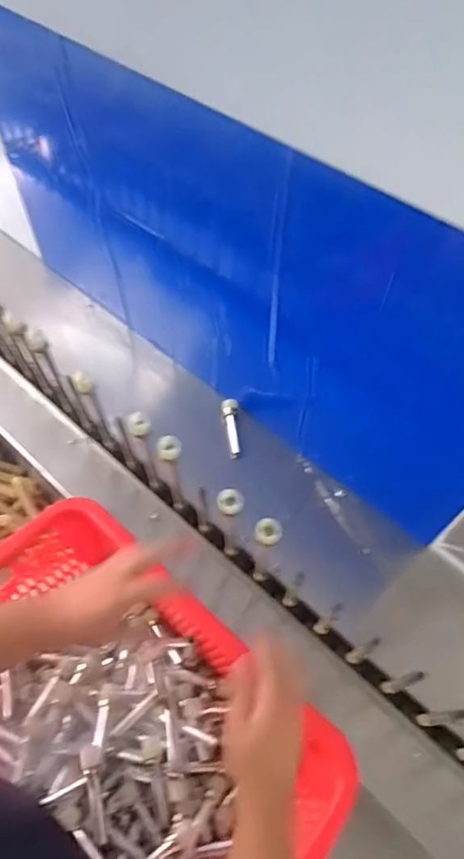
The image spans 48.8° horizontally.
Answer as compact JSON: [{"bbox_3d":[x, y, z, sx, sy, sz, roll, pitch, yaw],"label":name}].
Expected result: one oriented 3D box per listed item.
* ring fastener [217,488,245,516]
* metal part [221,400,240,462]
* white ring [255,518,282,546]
[{"bbox_3d":[-0.002,0.081,0.574,0.030,0.016,0.026,0,58,0],"label":"ring fastener"},{"bbox_3d":[0.001,-0.001,0.837,0.027,0.027,0.098,-7,81,-5],"label":"metal part"},{"bbox_3d":[0.039,0.111,0.554,0.031,0.007,0.029,-7,71,21],"label":"white ring"}]

